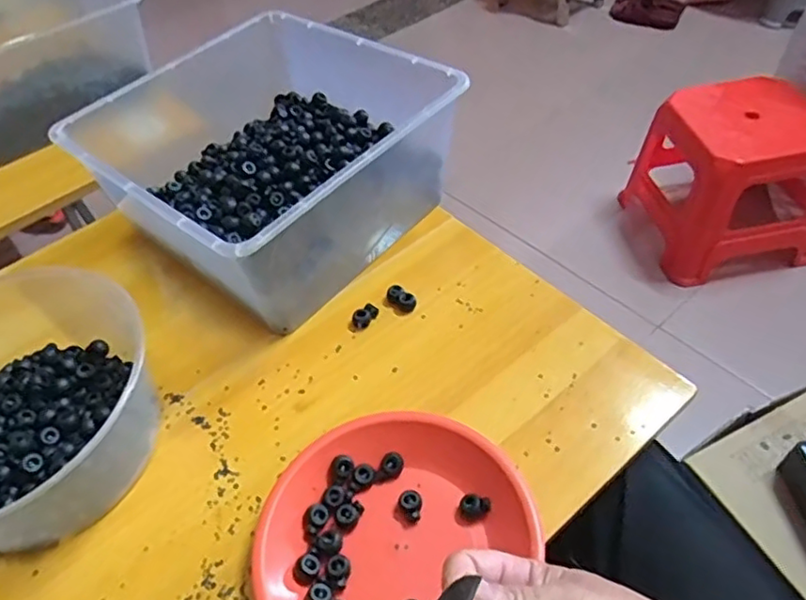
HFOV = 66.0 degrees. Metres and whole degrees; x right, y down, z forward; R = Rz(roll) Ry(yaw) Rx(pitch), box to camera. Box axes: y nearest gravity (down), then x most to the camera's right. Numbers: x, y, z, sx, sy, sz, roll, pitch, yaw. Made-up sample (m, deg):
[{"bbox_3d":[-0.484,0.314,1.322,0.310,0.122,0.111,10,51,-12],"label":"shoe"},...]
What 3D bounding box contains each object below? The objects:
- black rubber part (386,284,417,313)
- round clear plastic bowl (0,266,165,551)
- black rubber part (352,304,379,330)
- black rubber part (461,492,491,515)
[{"bbox_3d":[-0.001,-0.003,0.608,0.032,0.012,0.019,34,60,30],"label":"black rubber part"},{"bbox_3d":[-0.320,0.087,0.514,0.202,0.099,0.228,15,52,18],"label":"round clear plastic bowl"},{"bbox_3d":[-0.037,0.014,0.601,0.018,0.008,0.029,24,56,24],"label":"black rubber part"},{"bbox_3d":[0.055,0.154,0.468,0.022,0.013,0.016,17,53,19],"label":"black rubber part"}]

